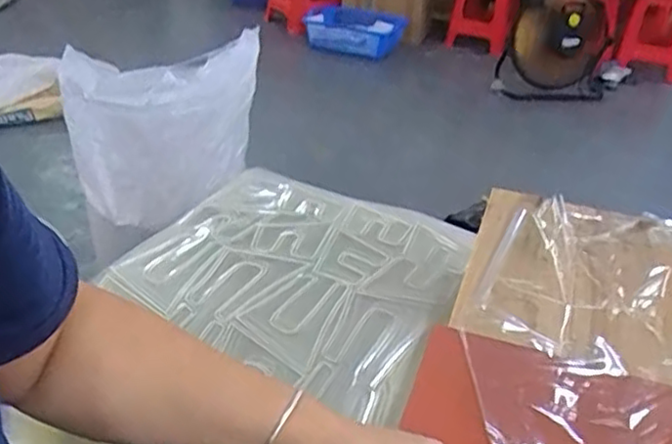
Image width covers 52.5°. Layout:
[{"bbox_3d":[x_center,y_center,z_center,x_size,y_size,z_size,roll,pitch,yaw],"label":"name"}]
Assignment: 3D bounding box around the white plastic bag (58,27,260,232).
[{"bbox_3d":[-0.337,-0.170,1.313,0.394,0.352,0.109,-4,-1,6],"label":"white plastic bag"}]

